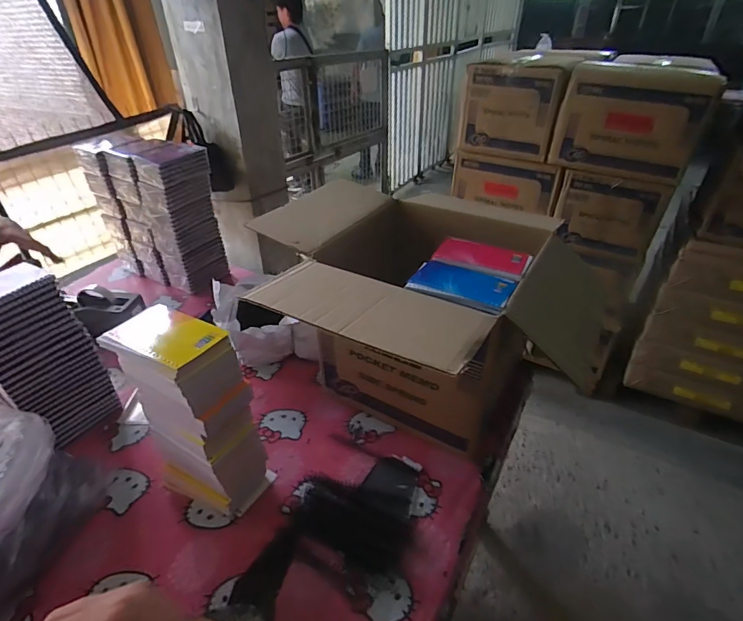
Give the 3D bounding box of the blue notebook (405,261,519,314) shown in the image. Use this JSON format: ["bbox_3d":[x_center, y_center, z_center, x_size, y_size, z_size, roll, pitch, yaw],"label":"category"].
[{"bbox_3d":[0.125,-0.038,0.590,0.136,0.009,0.103,18,40,23],"label":"blue notebook"}]

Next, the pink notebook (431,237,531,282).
[{"bbox_3d":[0.169,-0.083,0.650,0.139,0.011,0.094,17,39,22],"label":"pink notebook"}]

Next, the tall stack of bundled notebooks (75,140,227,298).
[{"bbox_3d":[-0.546,-0.257,1.087,0.304,0.343,0.146,19,40,24],"label":"tall stack of bundled notebooks"}]

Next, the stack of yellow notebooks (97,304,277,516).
[{"bbox_3d":[-0.238,0.151,0.578,0.143,0.286,0.093,16,39,20],"label":"stack of yellow notebooks"}]

